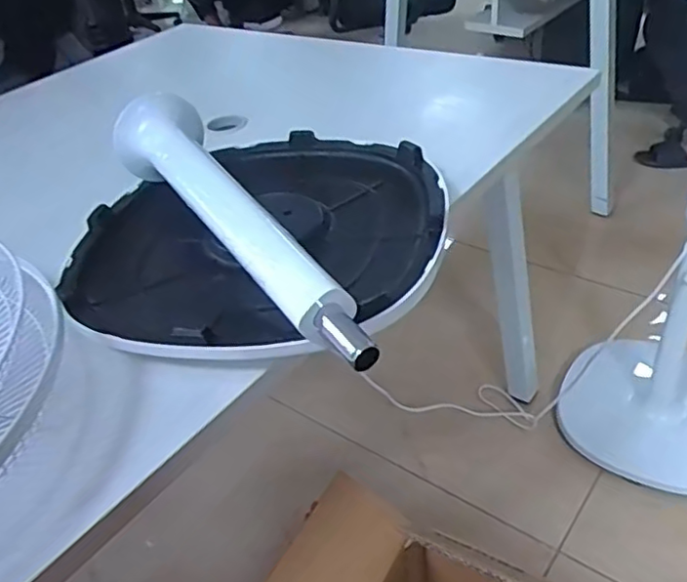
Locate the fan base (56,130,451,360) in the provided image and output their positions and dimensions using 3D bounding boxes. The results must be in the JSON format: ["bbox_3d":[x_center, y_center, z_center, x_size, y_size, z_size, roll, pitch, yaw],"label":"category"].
[{"bbox_3d":[-0.089,-0.058,0.687,0.372,0.057,0.382,1,38,13],"label":"fan base"}]

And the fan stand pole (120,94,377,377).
[{"bbox_3d":[-0.115,-0.074,0.610,0.099,0.086,0.469,-24,40,-18],"label":"fan stand pole"}]

